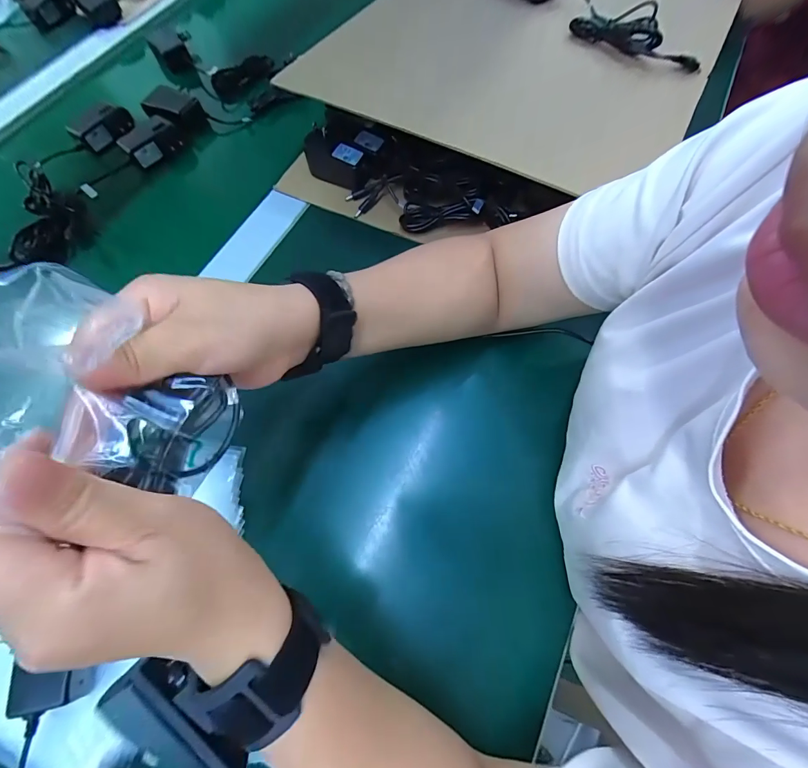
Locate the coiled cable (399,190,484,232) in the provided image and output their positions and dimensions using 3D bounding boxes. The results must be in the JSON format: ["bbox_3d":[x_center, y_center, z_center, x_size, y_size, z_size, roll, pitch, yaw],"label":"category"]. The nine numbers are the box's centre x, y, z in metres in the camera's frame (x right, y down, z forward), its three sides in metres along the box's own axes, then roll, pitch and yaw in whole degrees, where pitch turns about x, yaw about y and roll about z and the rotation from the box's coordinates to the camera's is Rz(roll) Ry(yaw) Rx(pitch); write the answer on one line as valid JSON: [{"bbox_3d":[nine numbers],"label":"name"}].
[{"bbox_3d":[0.039,-0.187,0.418,0.089,0.021,0.025,-8,66,9],"label":"coiled cable"}]

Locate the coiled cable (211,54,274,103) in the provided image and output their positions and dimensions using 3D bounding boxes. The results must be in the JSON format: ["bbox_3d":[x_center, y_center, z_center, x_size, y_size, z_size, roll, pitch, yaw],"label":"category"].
[{"bbox_3d":[-0.239,-0.458,0.578,0.093,0.035,0.040,-24,69,-11],"label":"coiled cable"}]

